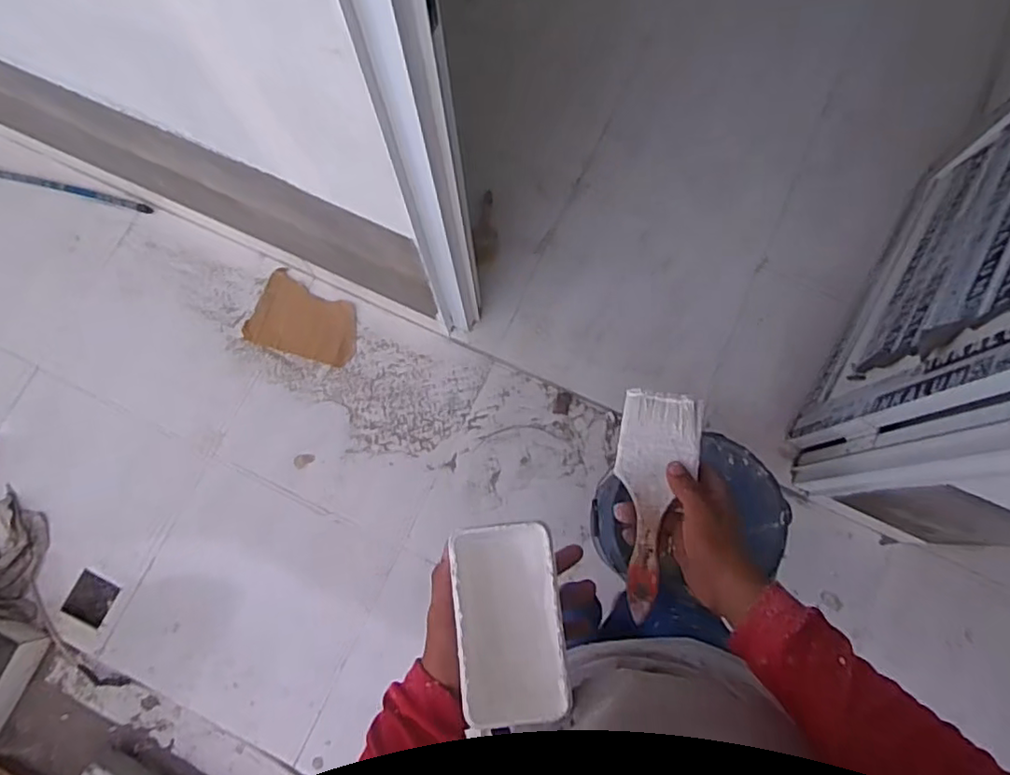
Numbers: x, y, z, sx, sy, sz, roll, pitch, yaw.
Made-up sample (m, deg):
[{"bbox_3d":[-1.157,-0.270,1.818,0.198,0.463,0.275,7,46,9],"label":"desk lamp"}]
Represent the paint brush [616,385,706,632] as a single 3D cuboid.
[{"bbox_3d":[0.140,0.104,0.579,0.073,0.016,0.205,8,74,4],"label":"paint brush"}]

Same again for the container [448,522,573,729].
[{"bbox_3d":[0.005,0.180,0.491,0.075,0.061,0.140,-8,83,2],"label":"container"}]

